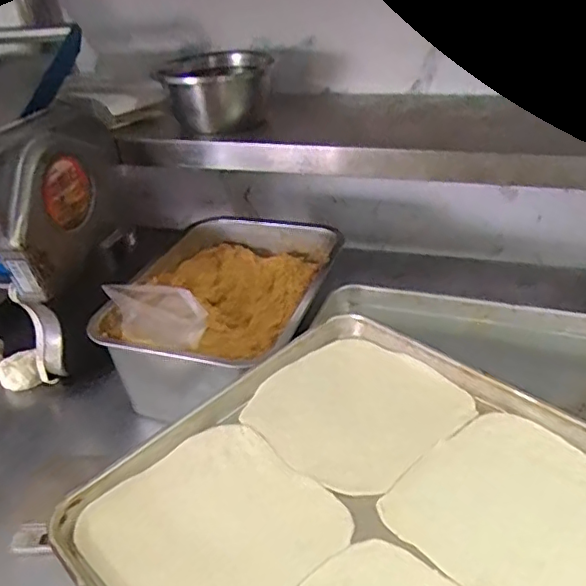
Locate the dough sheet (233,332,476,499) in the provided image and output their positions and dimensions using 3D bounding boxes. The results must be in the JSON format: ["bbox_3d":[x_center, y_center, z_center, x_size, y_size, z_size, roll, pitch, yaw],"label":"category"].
[{"bbox_3d":[0.065,0.115,0.601,0.186,0.012,0.176,-28,39,-32],"label":"dough sheet"}]

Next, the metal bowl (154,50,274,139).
[{"bbox_3d":[-0.120,-0.321,0.953,0.161,0.102,0.161,-3,33,2],"label":"metal bowl"}]

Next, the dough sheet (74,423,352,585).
[{"bbox_3d":[-0.070,0.202,0.507,0.182,0.010,0.183,-29,40,-33],"label":"dough sheet"}]

